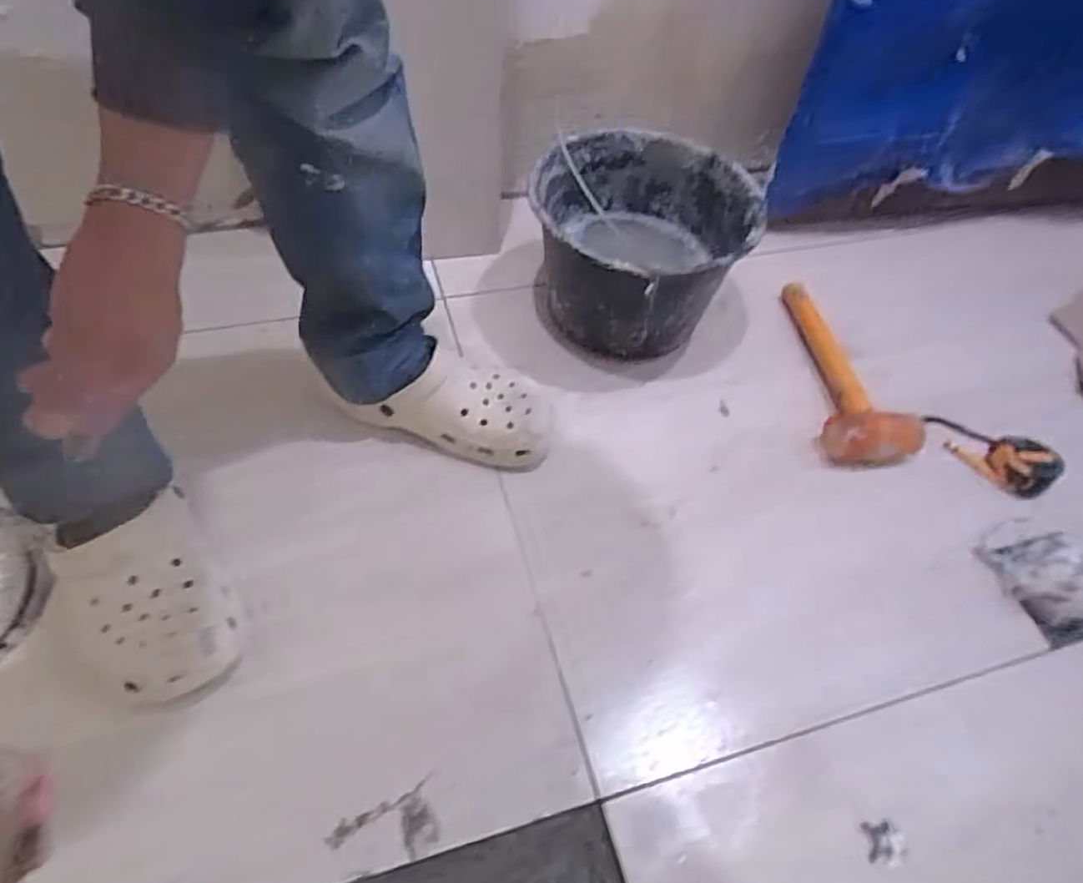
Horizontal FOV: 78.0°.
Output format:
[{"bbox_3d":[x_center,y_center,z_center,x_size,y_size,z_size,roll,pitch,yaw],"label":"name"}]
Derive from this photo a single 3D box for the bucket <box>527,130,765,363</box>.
[{"bbox_3d":[0.109,-0.219,0.798,0.239,0.174,0.251,2,54,-2],"label":"bucket"}]

